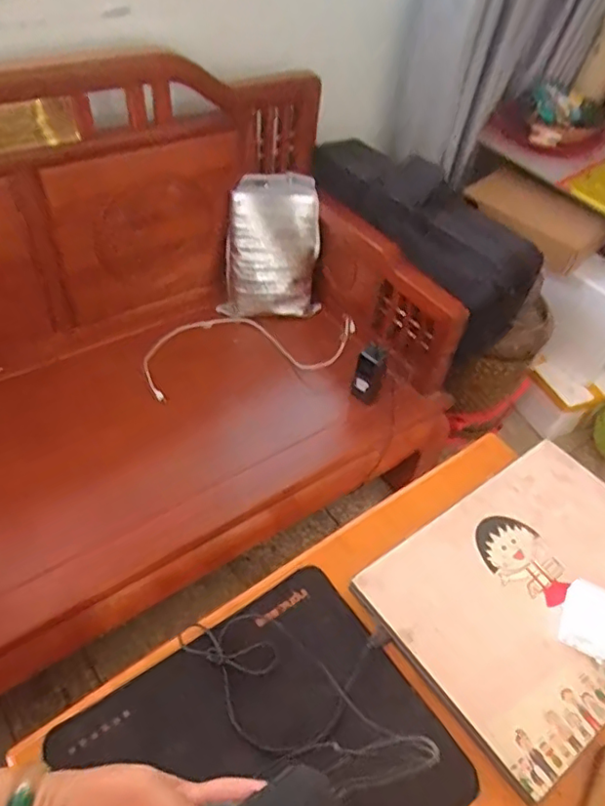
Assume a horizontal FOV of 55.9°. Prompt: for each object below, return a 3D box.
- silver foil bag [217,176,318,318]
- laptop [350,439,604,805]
[{"bbox_3d":[-0.075,-0.367,1.346,0.217,0.318,0.075,-10,28,-24],"label":"silver foil bag"},{"bbox_3d":[0.247,0.187,0.593,0.324,0.015,0.231,-27,56,-27],"label":"laptop"}]

